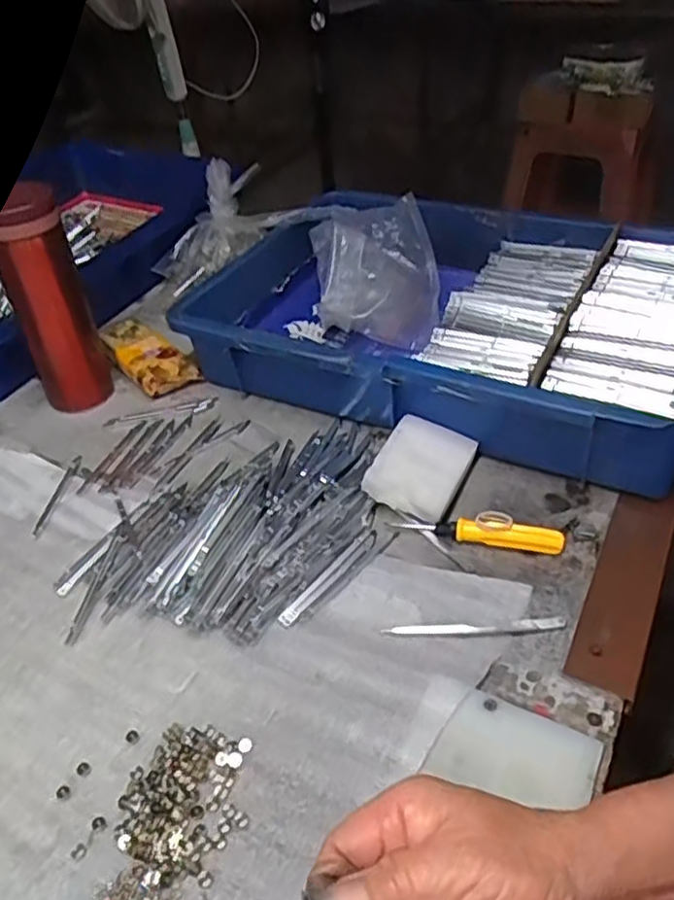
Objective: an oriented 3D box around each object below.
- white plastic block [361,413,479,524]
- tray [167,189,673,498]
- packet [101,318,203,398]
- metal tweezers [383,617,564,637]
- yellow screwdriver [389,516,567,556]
[{"bbox_3d":[0.063,0.012,0.524,0.062,0.026,0.077,31,46,10],"label":"white plastic block"},{"bbox_3d":[0.103,-0.119,0.627,0.430,0.089,0.271,16,45,23],"label":"tray"},{"bbox_3d":[-0.177,-0.086,0.667,0.054,0.037,0.103,-29,46,-25],"label":"packet"},{"bbox_3d":[0.084,0.109,0.431,0.109,0.005,0.011,-4,39,1],"label":"metal tweezers"},{"bbox_3d":[0.094,0.055,0.482,0.115,0.015,0.012,7,42,14],"label":"yellow screwdriver"}]

